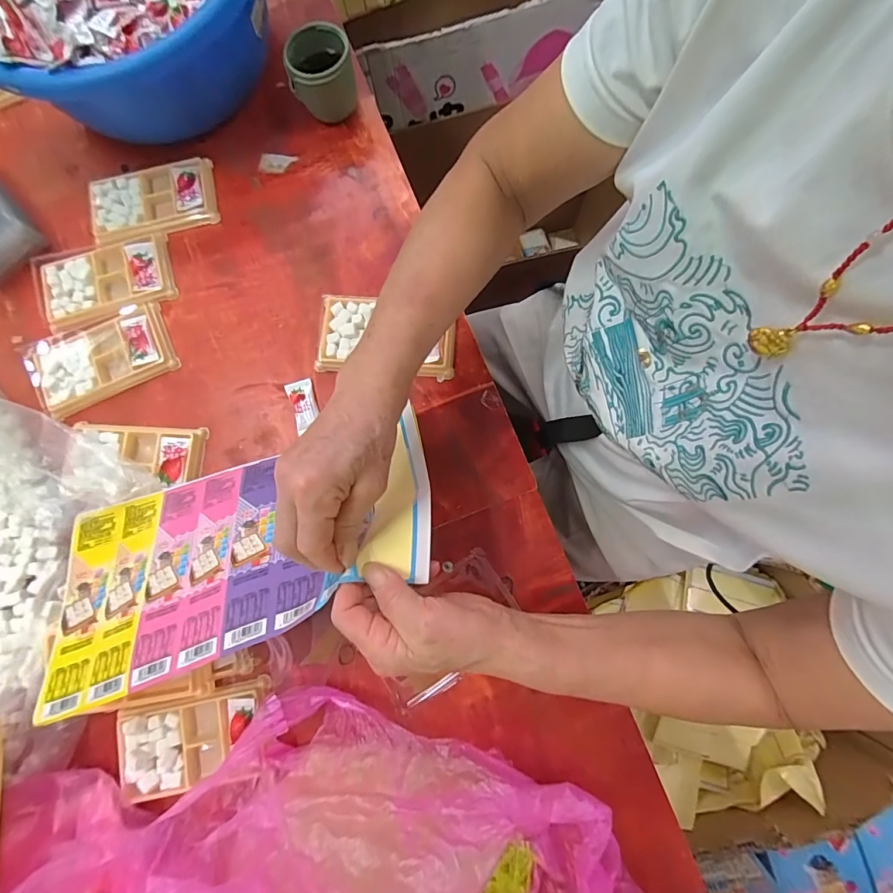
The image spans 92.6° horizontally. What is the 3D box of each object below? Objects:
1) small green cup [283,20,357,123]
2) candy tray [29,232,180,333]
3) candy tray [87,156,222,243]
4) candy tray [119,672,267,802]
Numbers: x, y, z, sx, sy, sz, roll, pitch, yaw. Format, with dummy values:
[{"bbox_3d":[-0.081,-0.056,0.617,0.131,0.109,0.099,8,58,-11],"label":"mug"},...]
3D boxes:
[{"bbox_3d":[-0.132,-0.395,0.458,0.066,0.067,0.062,0,80,1],"label":"small green cup"},{"bbox_3d":[-0.366,-0.179,0.455,0.137,0.012,0.087,-19,80,-2],"label":"candy tray"},{"bbox_3d":[-0.328,-0.272,0.470,0.140,0.015,0.077,-12,80,-1],"label":"candy tray"},{"bbox_3d":[-0.222,0.256,0.372,0.136,0.019,0.075,-13,80,-1],"label":"candy tray"}]

